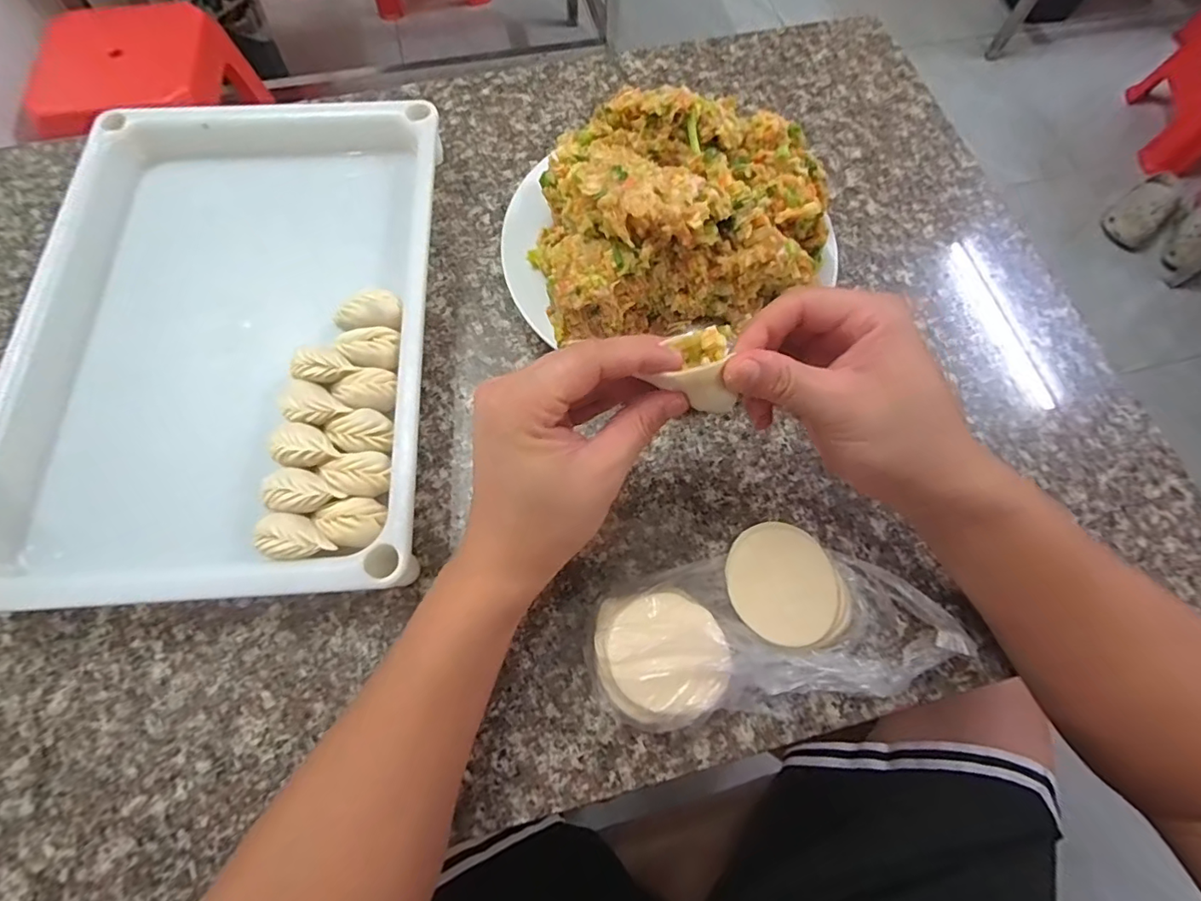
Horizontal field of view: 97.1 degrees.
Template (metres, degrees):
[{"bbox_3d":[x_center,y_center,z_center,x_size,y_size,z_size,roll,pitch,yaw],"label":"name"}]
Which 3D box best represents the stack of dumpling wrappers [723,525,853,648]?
[{"bbox_3d":[0.113,0.084,0.329,0.066,0.017,0.076,-23,72,-10],"label":"stack of dumpling wrappers"}]

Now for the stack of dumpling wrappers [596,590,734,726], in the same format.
[{"bbox_3d":[0.034,0.118,0.306,0.069,0.035,0.067,-13,70,-7],"label":"stack of dumpling wrappers"}]

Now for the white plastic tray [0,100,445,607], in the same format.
[{"bbox_3d":[-0.247,-0.088,0.371,0.253,0.050,0.370,-3,69,-3],"label":"white plastic tray"}]

